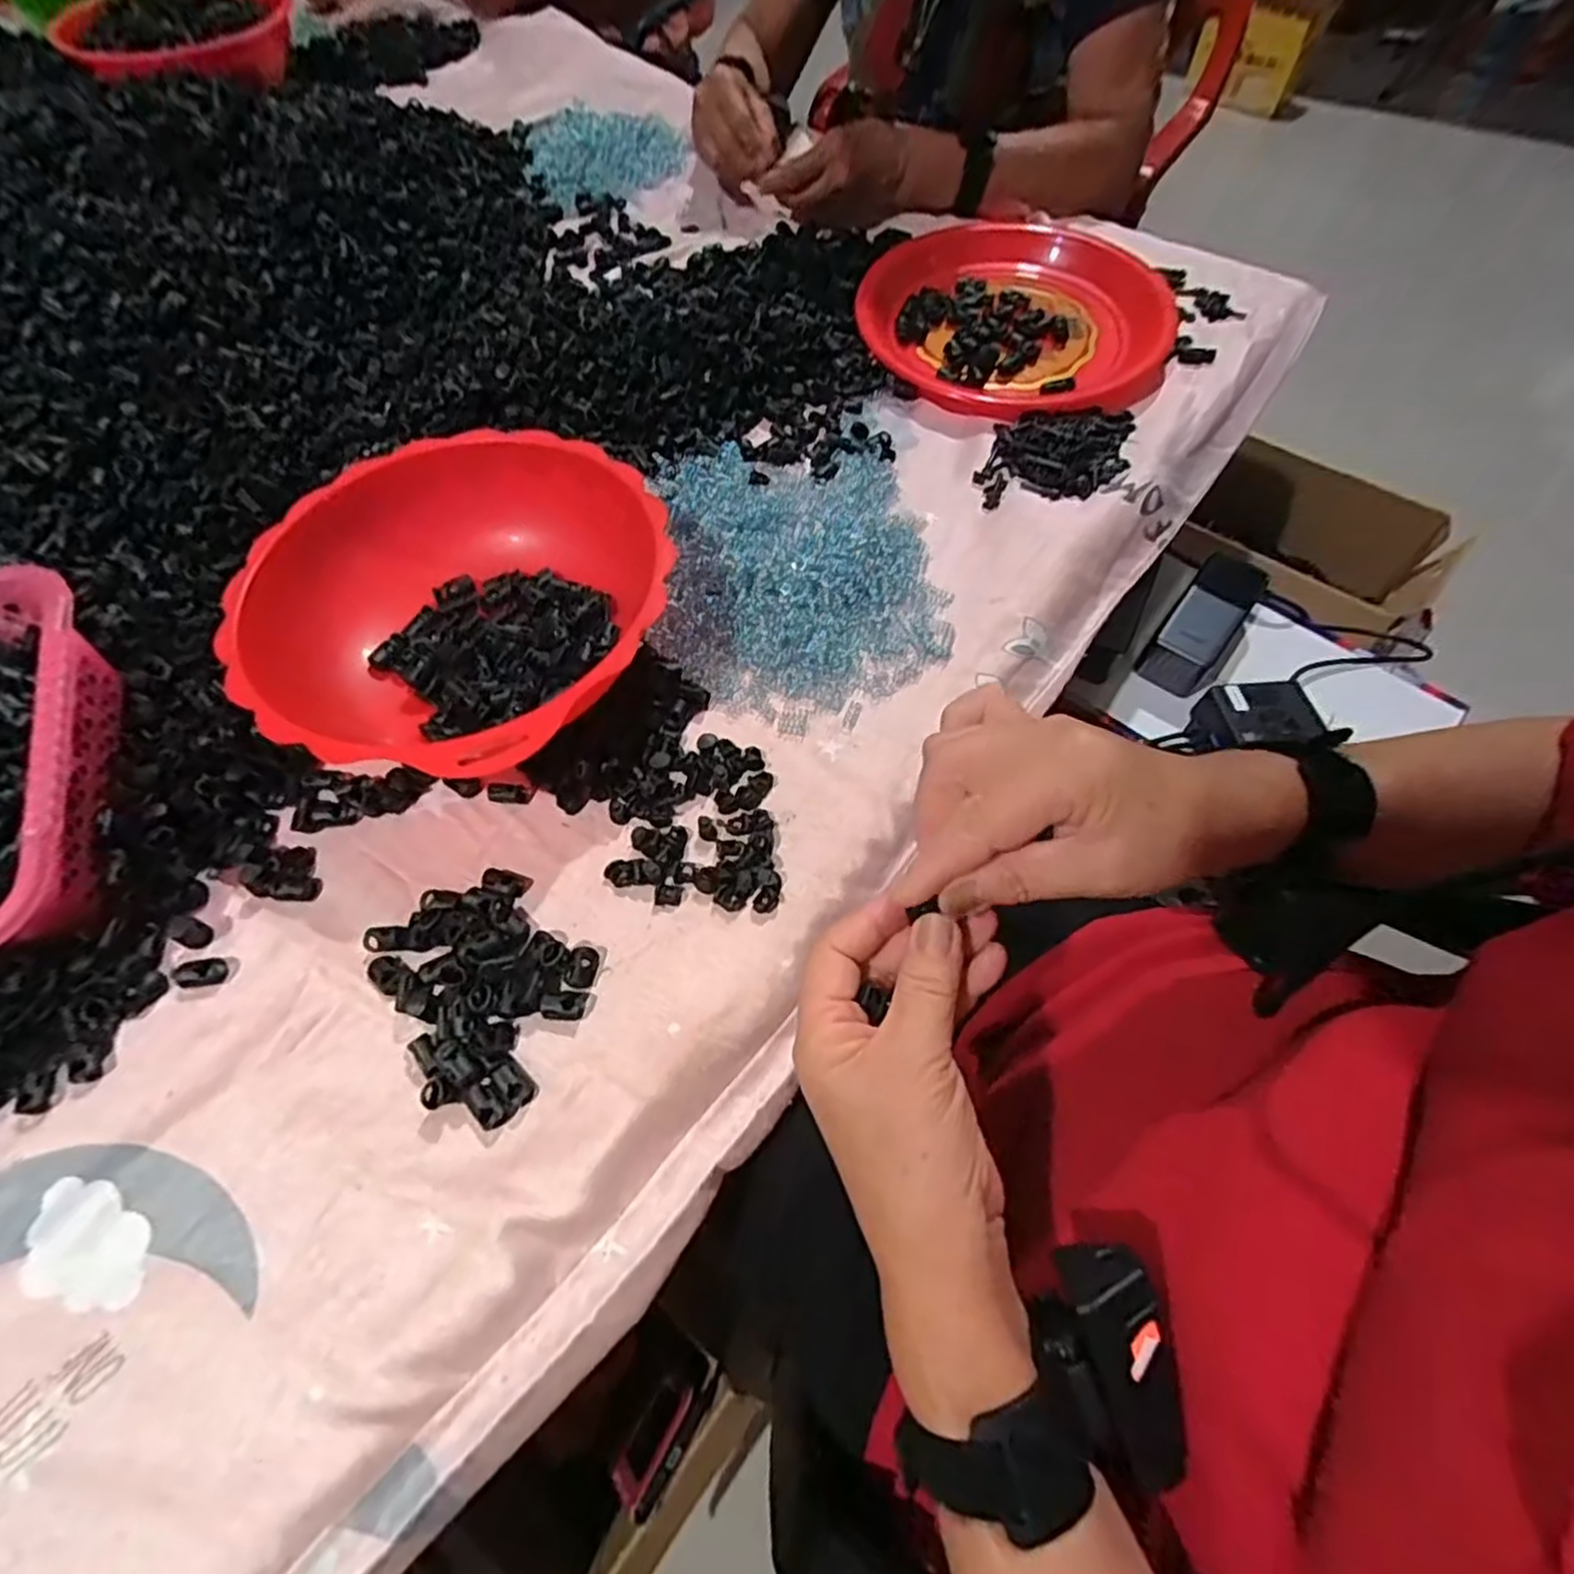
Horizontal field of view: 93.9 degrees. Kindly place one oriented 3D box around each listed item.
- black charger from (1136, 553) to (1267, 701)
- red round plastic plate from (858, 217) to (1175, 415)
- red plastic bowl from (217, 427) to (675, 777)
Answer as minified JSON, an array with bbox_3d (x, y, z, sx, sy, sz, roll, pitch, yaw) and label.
[{"bbox_3d":[0.375,-0.148,0.661,0.064,0.050,0.143,35,68,18],"label":"black charger"},{"bbox_3d":[0.204,-0.416,0.641,0.242,0.026,0.284,27,65,13],"label":"red round plastic plate"},{"bbox_3d":[-0.189,-0.104,0.442,0.236,0.068,0.220,0,62,-1],"label":"red plastic bowl"}]

